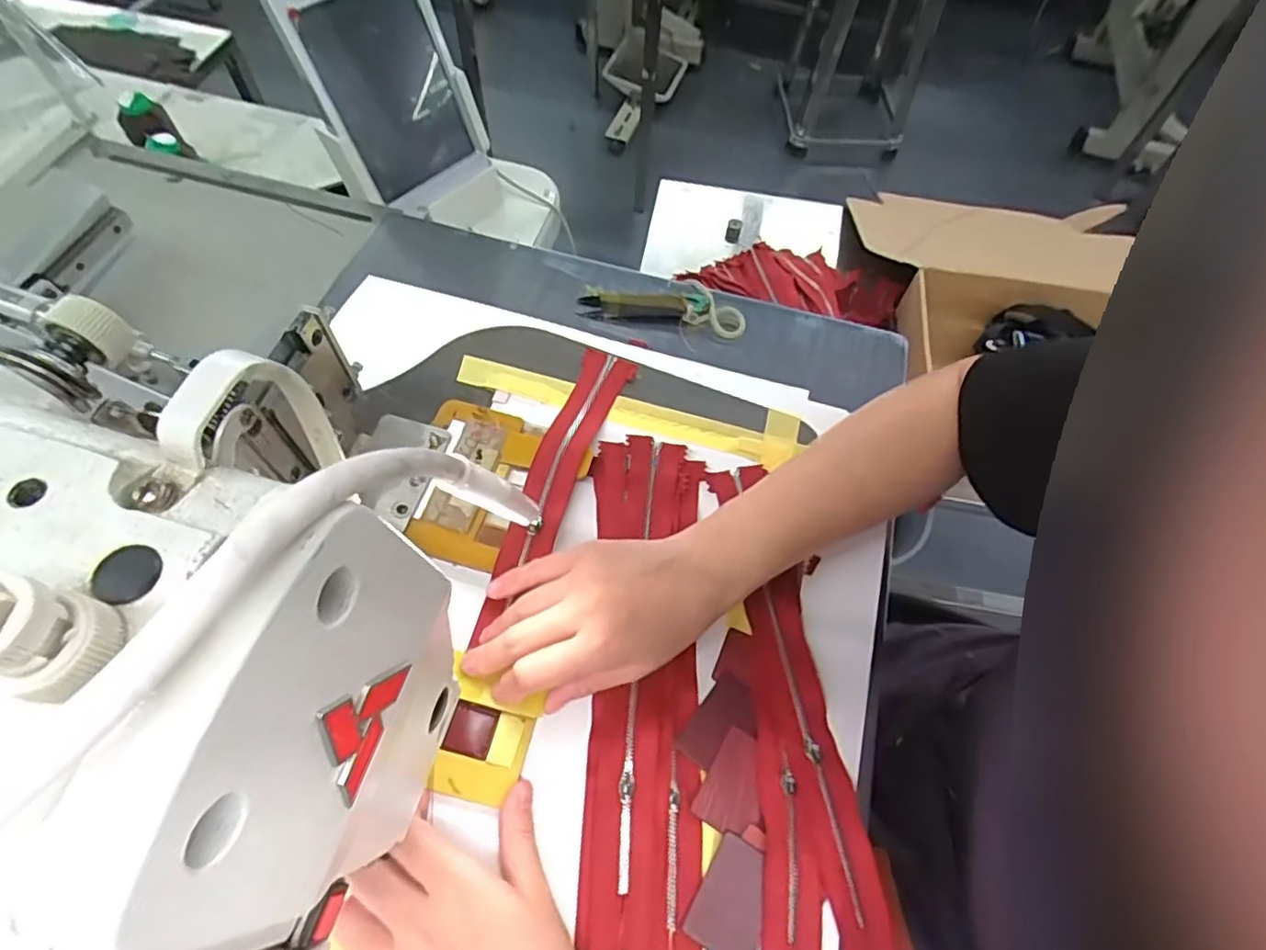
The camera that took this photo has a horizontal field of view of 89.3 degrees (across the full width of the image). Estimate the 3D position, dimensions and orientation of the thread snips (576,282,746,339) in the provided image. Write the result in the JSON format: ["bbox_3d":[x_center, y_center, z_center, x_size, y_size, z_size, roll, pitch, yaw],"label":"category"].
[{"bbox_3d":[0.025,-0.140,0.525,0.133,0.009,0.046,9,61,2],"label":"thread snips"}]

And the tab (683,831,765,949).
[{"bbox_3d":[0.053,0.217,0.329,0.036,0.005,0.051,28,63,12],"label":"tab"}]

